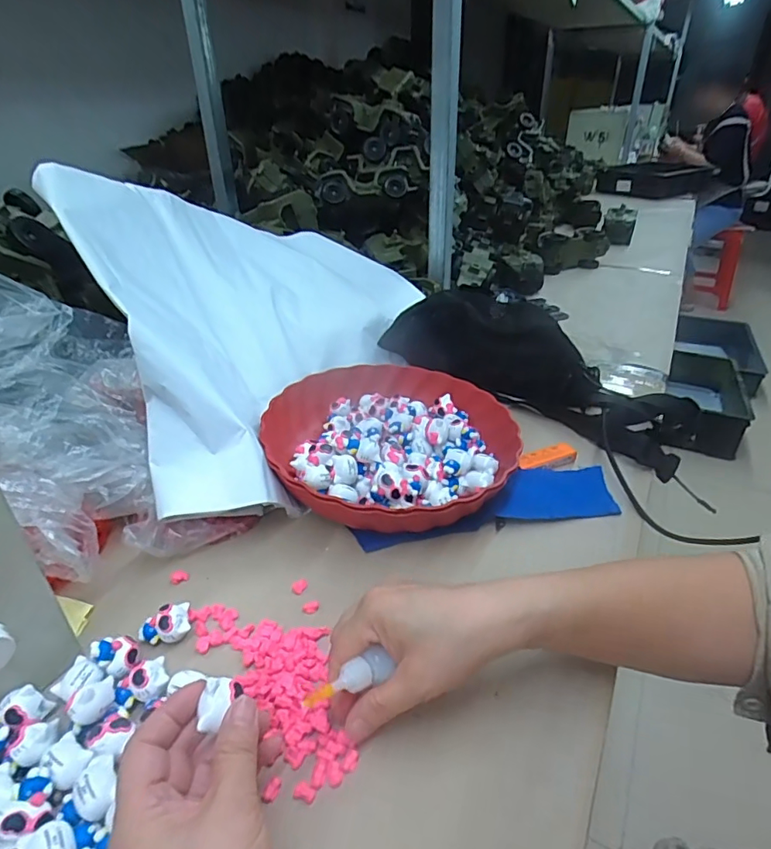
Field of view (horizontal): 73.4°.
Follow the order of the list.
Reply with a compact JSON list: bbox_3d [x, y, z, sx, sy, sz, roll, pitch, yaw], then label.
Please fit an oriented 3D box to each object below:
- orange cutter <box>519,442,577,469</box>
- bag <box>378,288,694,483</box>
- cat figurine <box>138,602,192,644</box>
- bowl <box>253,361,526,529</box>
[{"bbox_3d":[0.164,0.035,0.527,0.062,0.014,0.020,-12,34,-17],"label":"orange cutter"},{"bbox_3d":[0.176,-0.067,0.619,0.373,0.117,0.130,29,40,17],"label":"bag"},{"bbox_3d":[-0.155,0.141,0.364,0.033,0.017,0.026,-10,33,-16],"label":"cat figurine"},{"bbox_3d":[0.006,0.020,0.511,0.237,0.060,0.235,0,32,0],"label":"bowl"}]

